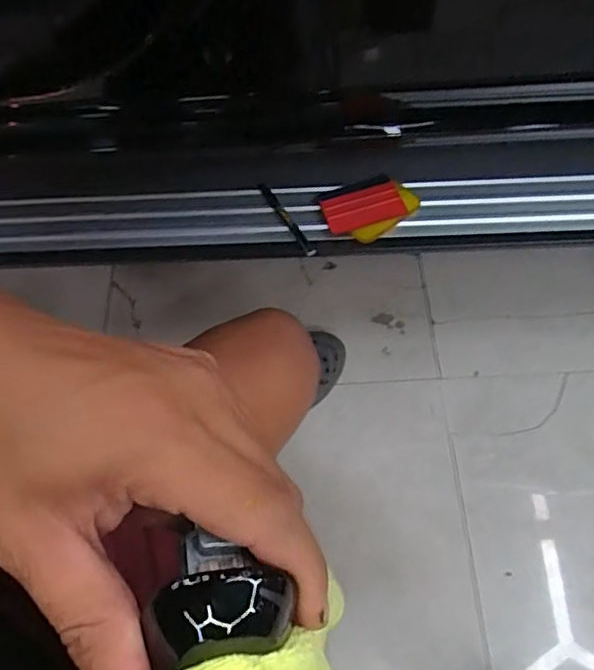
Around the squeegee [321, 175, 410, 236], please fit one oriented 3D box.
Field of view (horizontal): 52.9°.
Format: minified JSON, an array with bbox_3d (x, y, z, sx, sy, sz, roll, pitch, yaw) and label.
[{"bbox_3d":[0.080,-0.164,0.746,0.094,0.007,0.069,-19,63,0],"label":"squeegee"}]

